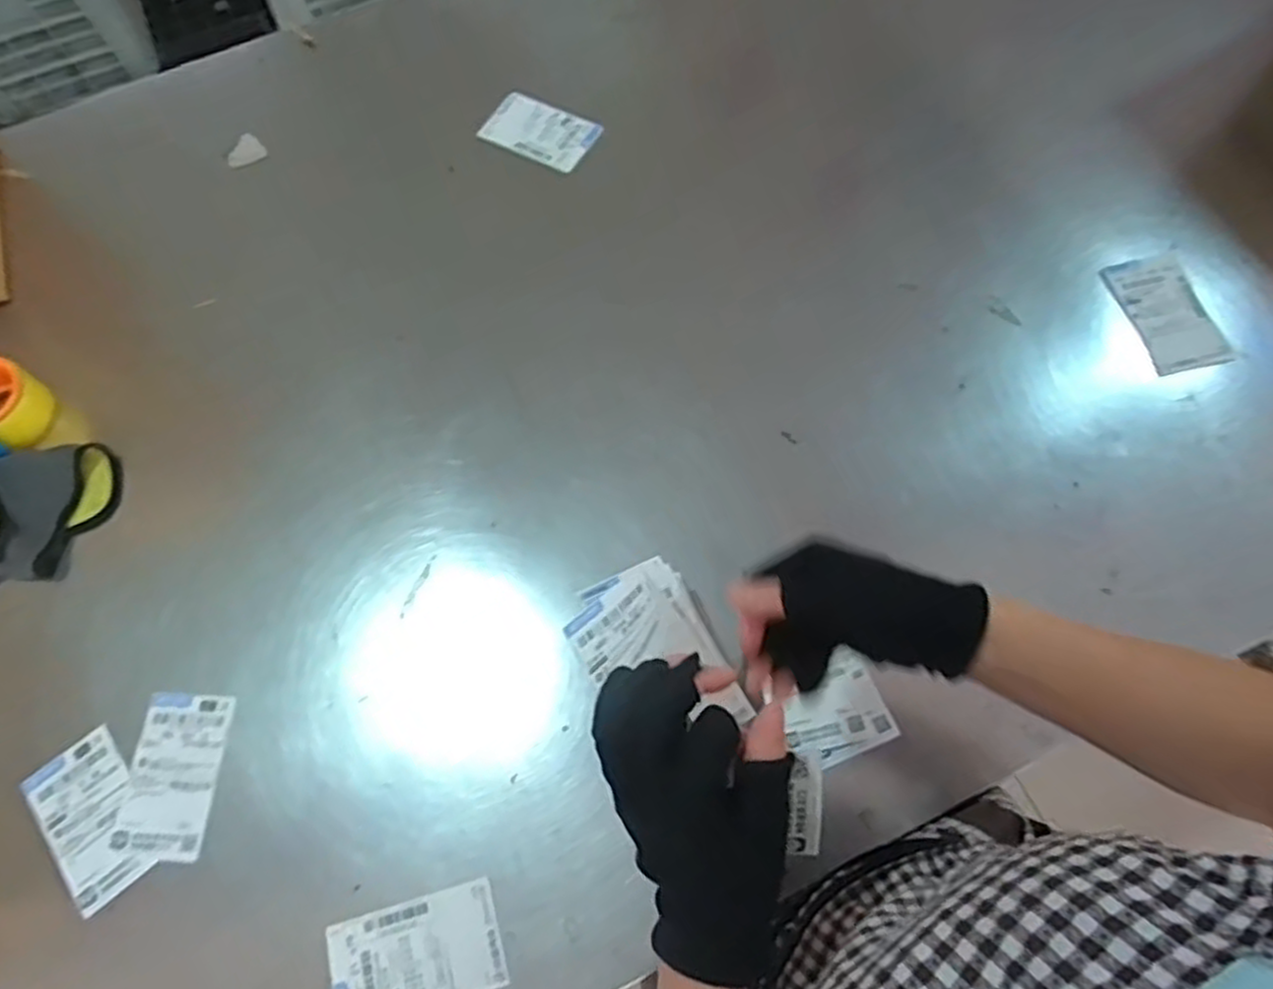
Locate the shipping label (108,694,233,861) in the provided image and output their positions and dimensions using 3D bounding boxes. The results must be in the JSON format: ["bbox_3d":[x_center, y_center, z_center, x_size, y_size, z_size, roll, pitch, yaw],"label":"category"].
[{"bbox_3d":[-0.402,0.241,0.645,0.076,0.007,0.133,1,66,0],"label":"shipping label"}]

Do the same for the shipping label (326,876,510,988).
[{"bbox_3d":[-0.173,0.363,0.586,0.131,0.004,0.078,-16,63,-6],"label":"shipping label"}]

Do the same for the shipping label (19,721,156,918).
[{"bbox_3d":[-0.465,0.276,0.633,0.077,0.004,0.136,-37,72,-12],"label":"shipping label"}]

